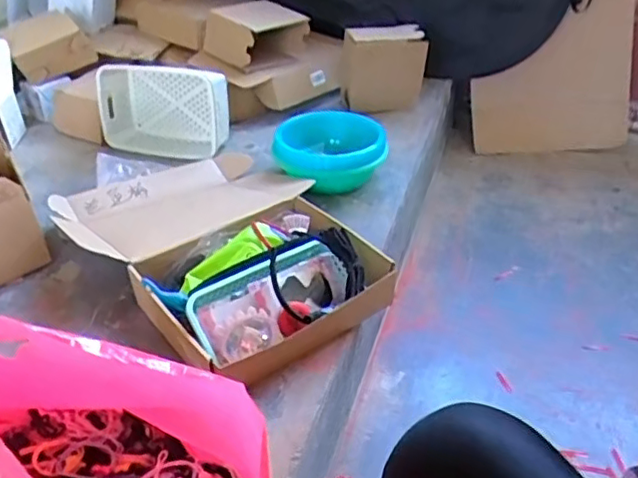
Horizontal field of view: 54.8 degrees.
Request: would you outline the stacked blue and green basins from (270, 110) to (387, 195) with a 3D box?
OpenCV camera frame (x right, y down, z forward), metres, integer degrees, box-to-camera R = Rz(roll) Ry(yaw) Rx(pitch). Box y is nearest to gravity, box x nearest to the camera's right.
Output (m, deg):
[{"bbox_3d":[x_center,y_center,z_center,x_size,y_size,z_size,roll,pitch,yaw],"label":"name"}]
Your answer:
[{"bbox_3d":[0.024,-0.184,1.314,0.237,0.121,0.191,1,35,4],"label":"stacked blue and green basins"}]

